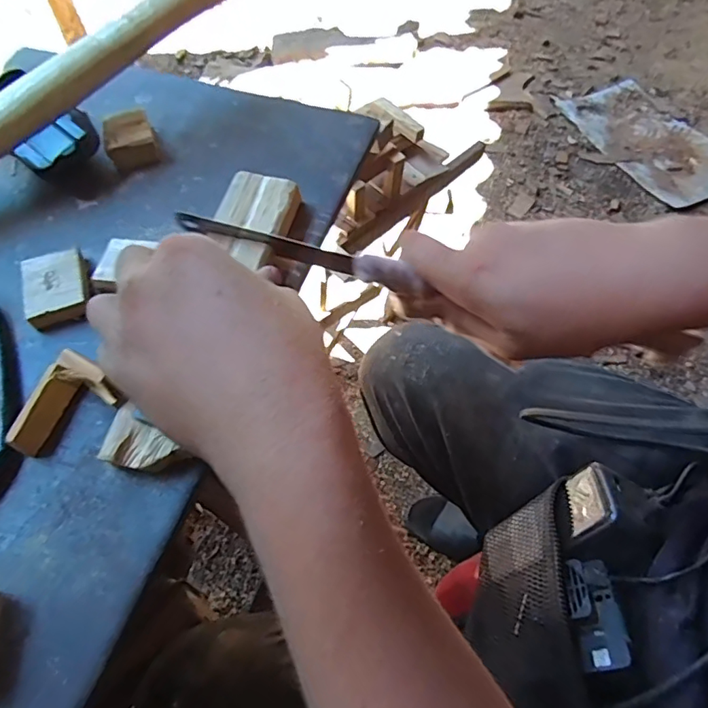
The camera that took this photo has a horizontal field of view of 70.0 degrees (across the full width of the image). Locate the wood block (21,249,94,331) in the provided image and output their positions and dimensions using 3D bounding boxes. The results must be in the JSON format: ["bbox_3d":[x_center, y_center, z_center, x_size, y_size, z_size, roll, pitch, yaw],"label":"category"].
[{"bbox_3d":[-0.175,-0.039,0.301,0.035,0.012,0.045,-19,62,-9],"label":"wood block"}]

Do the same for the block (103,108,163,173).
[{"bbox_3d":[-0.158,-0.152,0.359,0.033,0.017,0.042,-24,63,-12],"label":"block"}]

